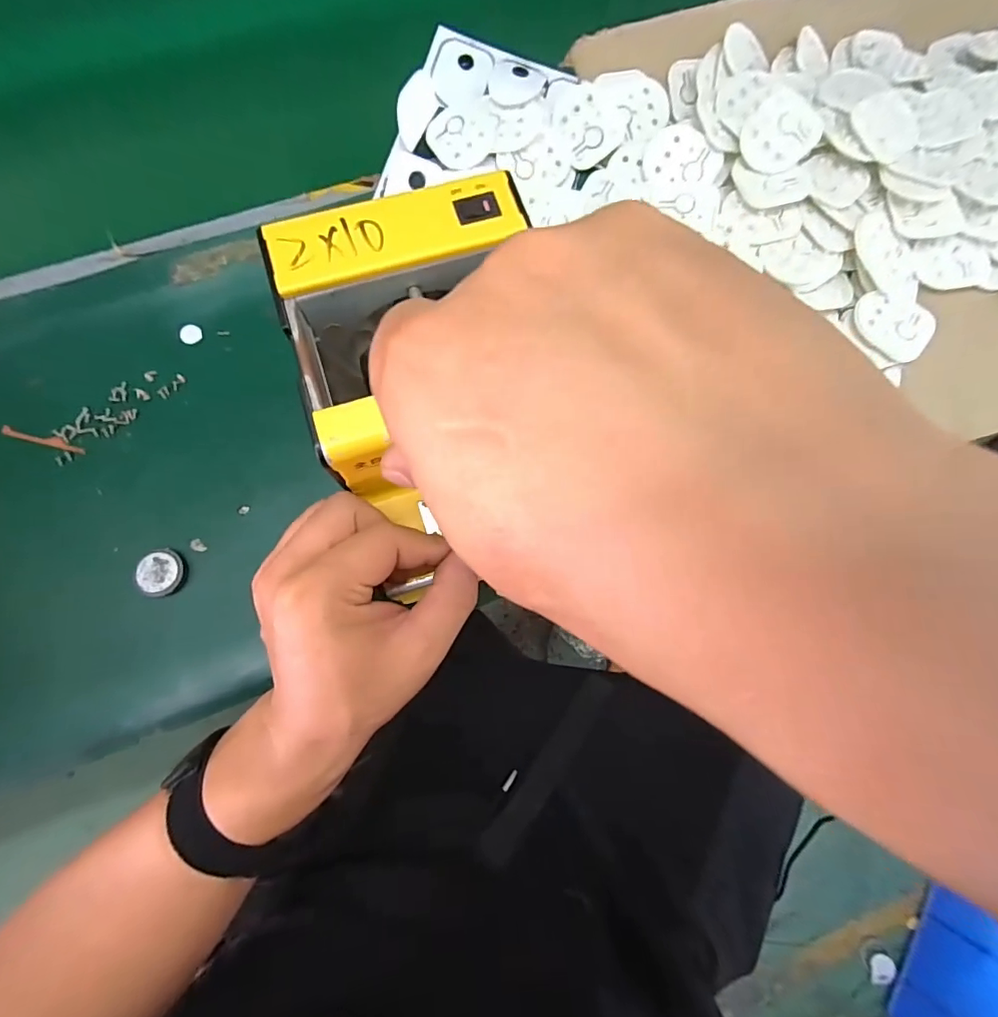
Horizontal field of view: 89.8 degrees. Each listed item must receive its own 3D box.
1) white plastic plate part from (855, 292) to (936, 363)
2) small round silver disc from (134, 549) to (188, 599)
[{"bbox_3d":[0.297,-0.137,0.379,0.053,0.009,0.046,18,77,1],"label":"white plastic plate part"},{"bbox_3d":[-0.225,0.043,0.335,0.026,0.012,0.031,-2,78,-4],"label":"small round silver disc"}]

